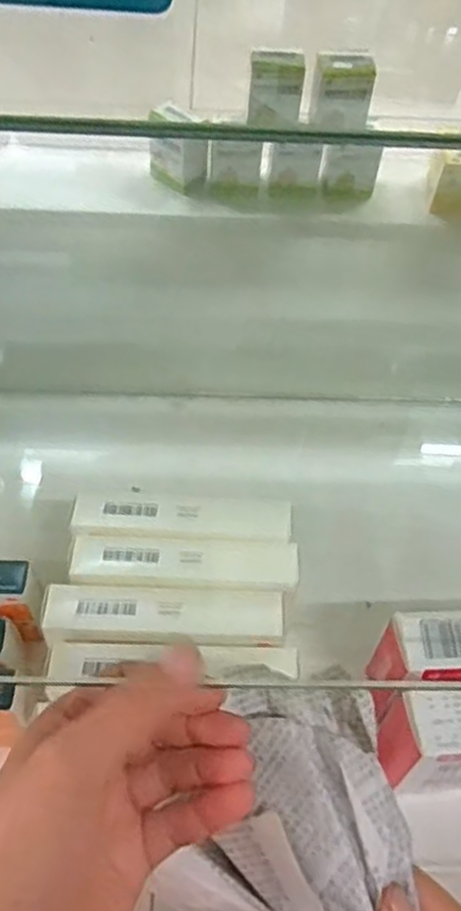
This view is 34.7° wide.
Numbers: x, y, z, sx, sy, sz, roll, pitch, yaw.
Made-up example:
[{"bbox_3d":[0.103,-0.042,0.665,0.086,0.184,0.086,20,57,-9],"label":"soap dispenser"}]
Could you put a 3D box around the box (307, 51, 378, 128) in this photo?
[{"bbox_3d":[0.118,-0.383,0.774,0.063,0.064,0.030,6,56,2],"label":"box"}]

